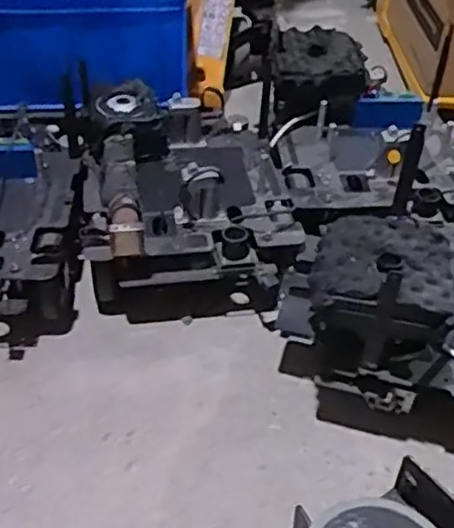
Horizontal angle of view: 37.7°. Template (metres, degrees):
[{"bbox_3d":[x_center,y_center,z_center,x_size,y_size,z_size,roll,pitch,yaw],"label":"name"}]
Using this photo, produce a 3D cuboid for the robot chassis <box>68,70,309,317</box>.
[{"bbox_3d":[-0.100,-0.149,1.455,0.435,0.284,0.546,-8,44,-13],"label":"robot chassis"}]

